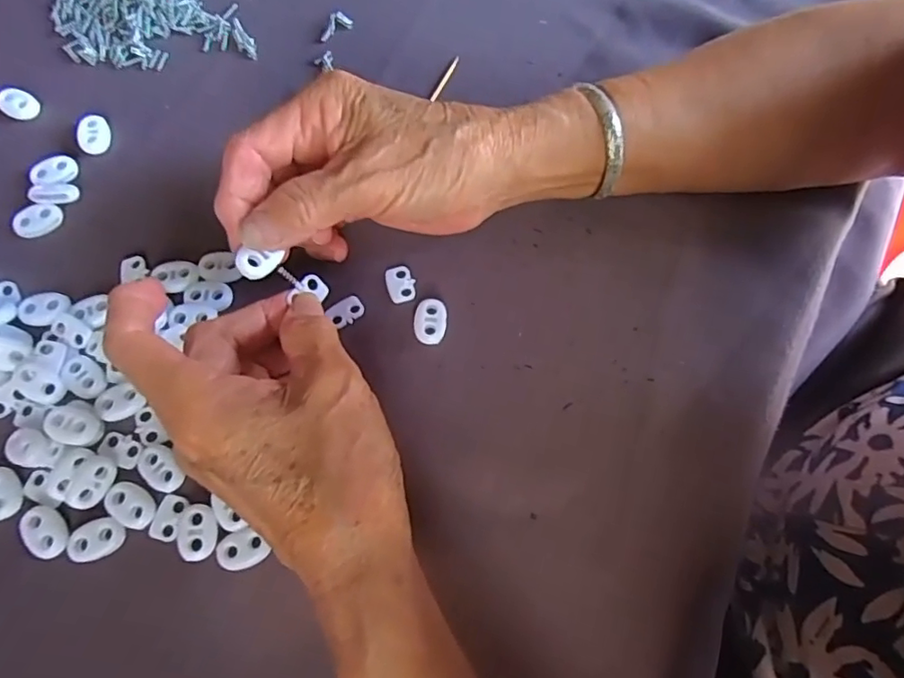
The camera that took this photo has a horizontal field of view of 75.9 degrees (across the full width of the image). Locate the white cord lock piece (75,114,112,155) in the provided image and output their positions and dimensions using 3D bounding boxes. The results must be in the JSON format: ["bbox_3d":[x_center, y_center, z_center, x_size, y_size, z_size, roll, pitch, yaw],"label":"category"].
[{"bbox_3d":[-0.191,-0.109,0.309,0.016,0.006,0.022,-17,72,-7],"label":"white cord lock piece"}]

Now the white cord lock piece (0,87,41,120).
[{"bbox_3d":[-0.234,-0.127,0.312,0.020,0.006,0.016,33,74,10],"label":"white cord lock piece"}]

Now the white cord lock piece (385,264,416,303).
[{"bbox_3d":[-0.025,-0.027,0.286,0.014,0.004,0.019,-12,71,-5],"label":"white cord lock piece"}]

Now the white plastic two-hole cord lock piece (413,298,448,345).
[{"bbox_3d":[-0.010,-0.009,0.278,0.015,0.005,0.023,9,71,2],"label":"white plastic two-hole cord lock piece"}]

